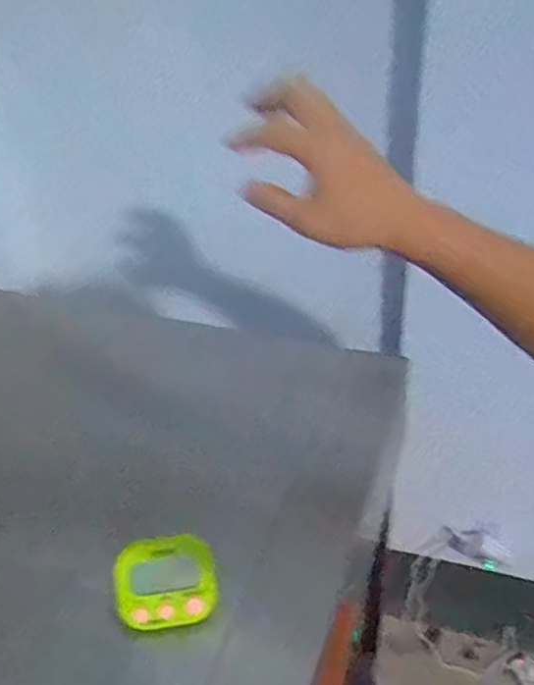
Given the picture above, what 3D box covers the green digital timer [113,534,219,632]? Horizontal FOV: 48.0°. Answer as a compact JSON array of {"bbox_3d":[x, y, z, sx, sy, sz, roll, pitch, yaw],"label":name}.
[{"bbox_3d":[-0.070,0.167,0.418,0.068,0.063,0.019,-6,-2,-7],"label":"green digital timer"}]

